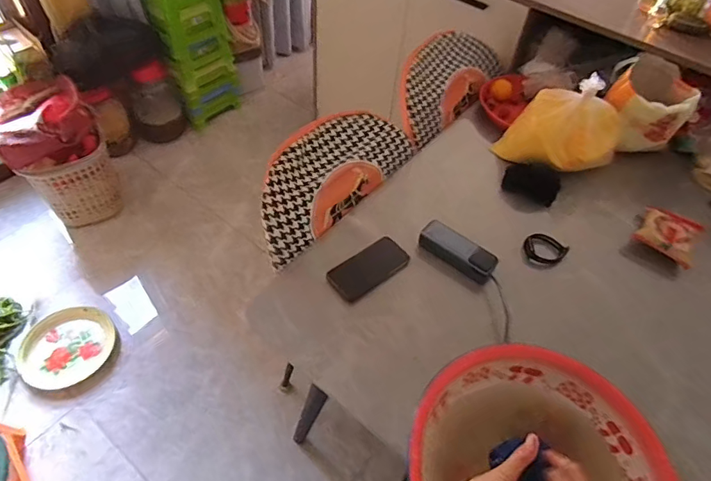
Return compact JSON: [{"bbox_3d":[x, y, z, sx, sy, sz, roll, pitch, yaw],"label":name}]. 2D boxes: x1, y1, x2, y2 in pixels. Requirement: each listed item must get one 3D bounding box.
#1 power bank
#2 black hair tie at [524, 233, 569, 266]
[{"bbox_3d":[0.208,0.023,0.950,0.159,0.045,0.061,32,56,19],"label":"power bank"},{"bbox_3d":[0.399,0.018,0.980,0.080,0.009,0.080,3,51,-3],"label":"black hair tie"}]

